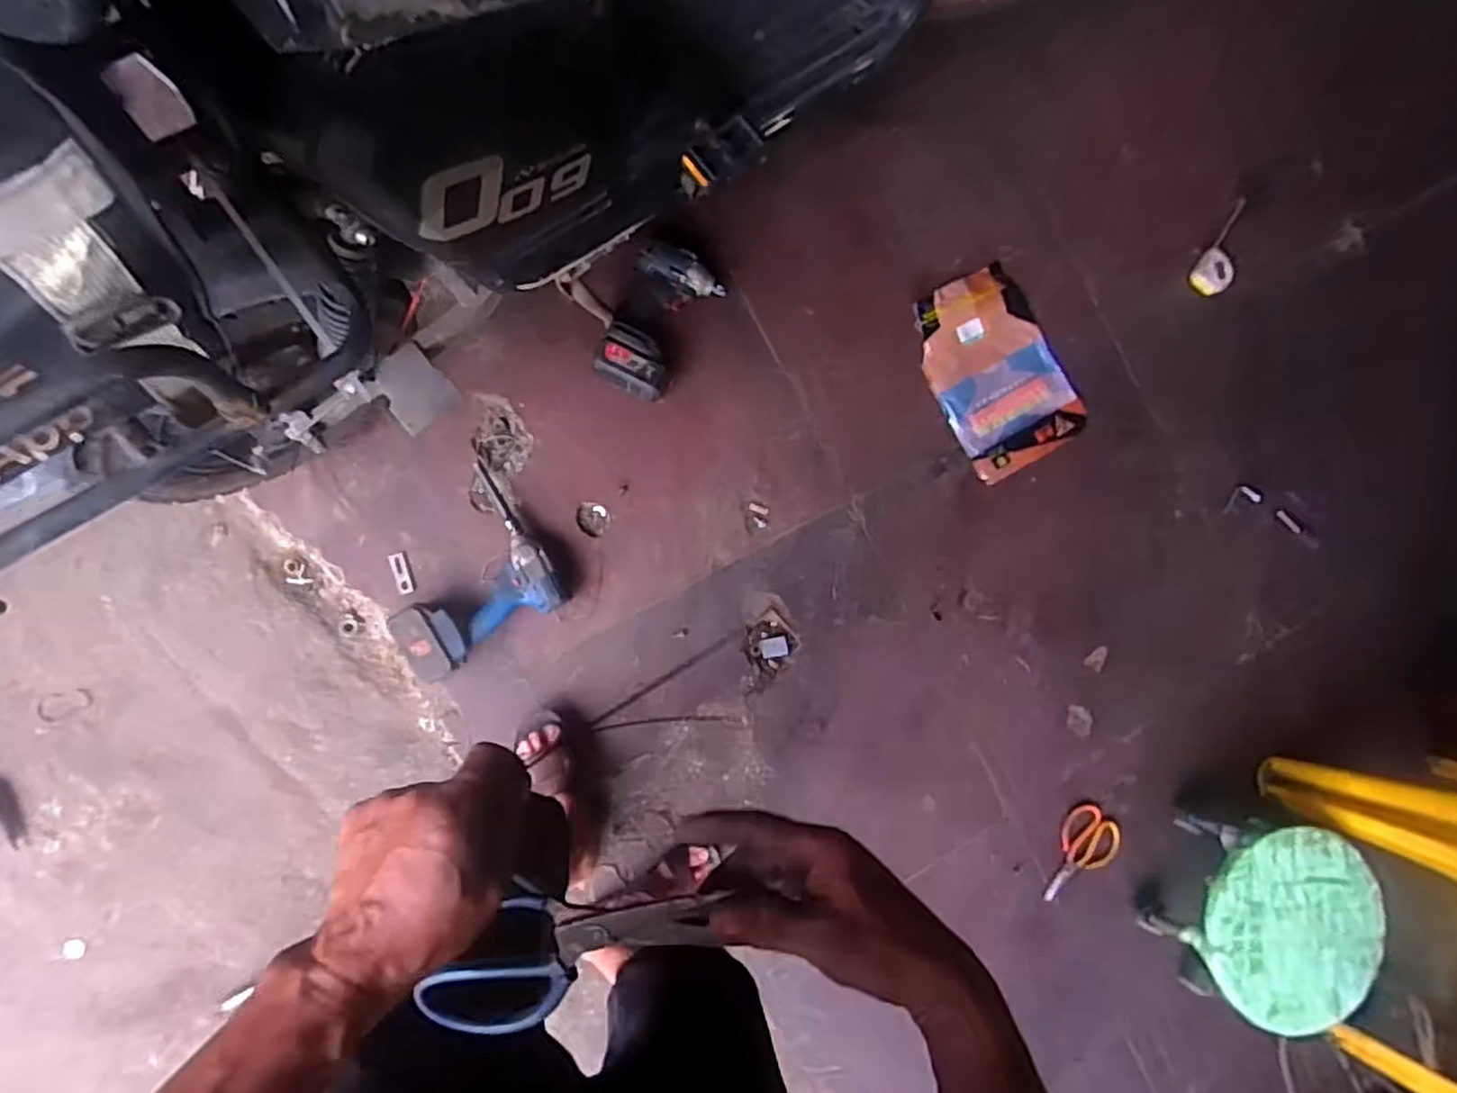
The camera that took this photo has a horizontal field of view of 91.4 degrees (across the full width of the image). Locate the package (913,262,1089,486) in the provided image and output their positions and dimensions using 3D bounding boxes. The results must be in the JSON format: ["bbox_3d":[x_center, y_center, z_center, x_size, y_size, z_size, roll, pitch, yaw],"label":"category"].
[{"bbox_3d":[0.459,-0.301,1.212,0.219,0.019,0.328,-26,90,-9],"label":"package"}]

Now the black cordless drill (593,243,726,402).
[{"bbox_3d":[-0.114,-0.355,1.112,0.129,0.082,0.238,31,82,-6],"label":"black cordless drill"}]

